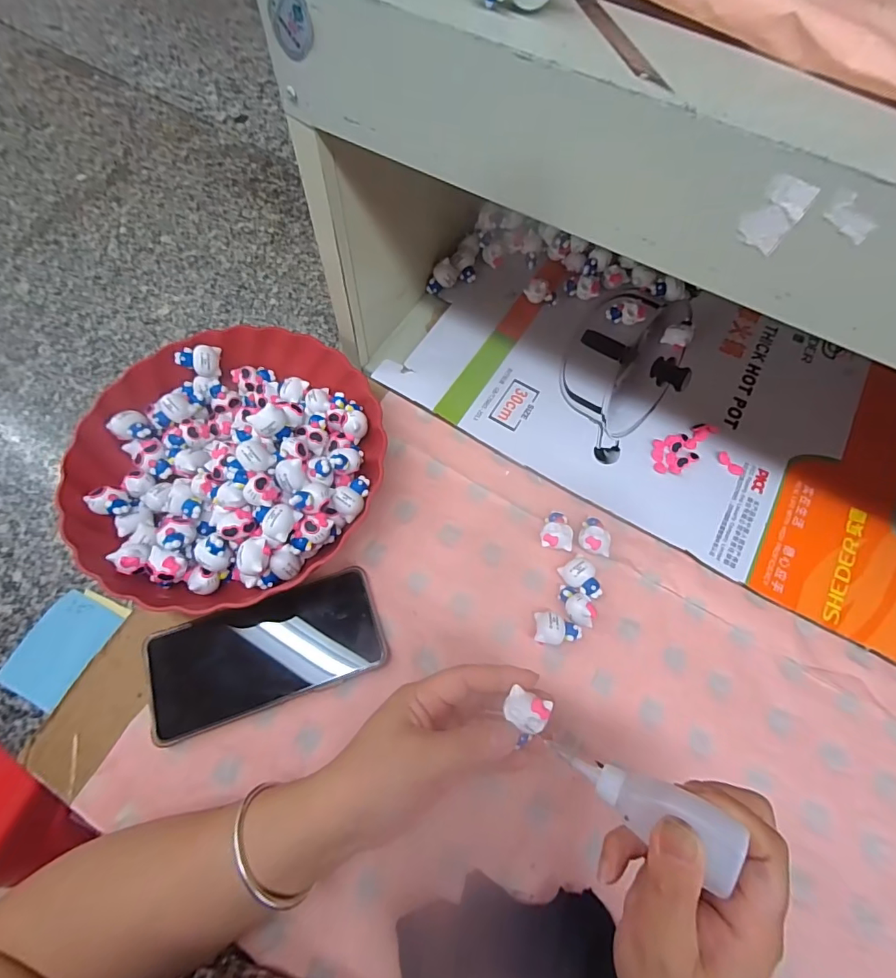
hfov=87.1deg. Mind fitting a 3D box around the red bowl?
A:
[{"bbox_3d":[-0.178,-0.025,0.383,0.238,0.068,0.235,0,66,0],"label":"red bowl"}]

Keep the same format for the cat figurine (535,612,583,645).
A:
[{"bbox_3d":[0.084,0.106,0.356,0.035,0.017,0.023,8,67,3],"label":"cat figurine"}]

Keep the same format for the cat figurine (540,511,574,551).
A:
[{"bbox_3d":[0.089,0.034,0.387,0.025,0.015,0.031,9,67,3],"label":"cat figurine"}]

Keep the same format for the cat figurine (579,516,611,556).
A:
[{"bbox_3d":[0.124,0.038,0.390,0.027,0.015,0.032,20,68,8],"label":"cat figurine"}]

